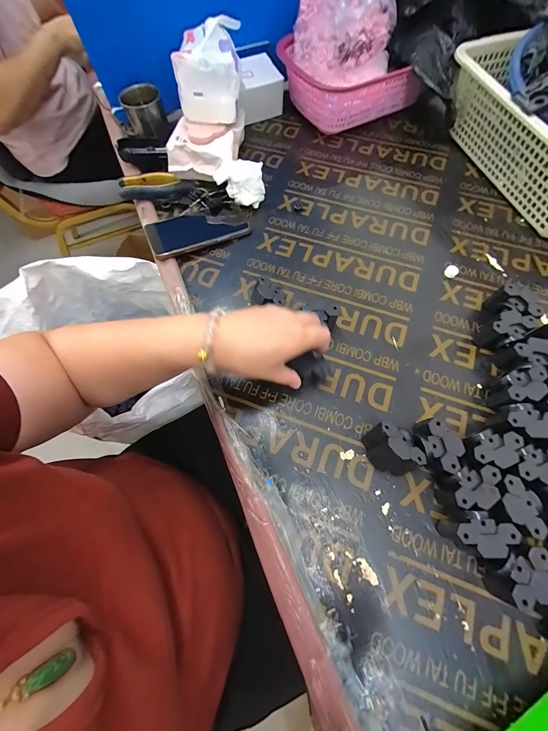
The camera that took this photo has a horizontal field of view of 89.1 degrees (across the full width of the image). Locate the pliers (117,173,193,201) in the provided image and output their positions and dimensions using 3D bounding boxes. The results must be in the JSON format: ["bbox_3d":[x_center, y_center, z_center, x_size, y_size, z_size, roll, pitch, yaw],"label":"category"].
[{"bbox_3d":[-0.206,-0.314,0.490,0.119,0.028,0.044,-8,68,-2],"label":"pliers"}]

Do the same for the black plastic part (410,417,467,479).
[{"bbox_3d":[0.182,0.094,0.319,0.041,0.044,0.057,-27,70,-9],"label":"black plastic part"}]

